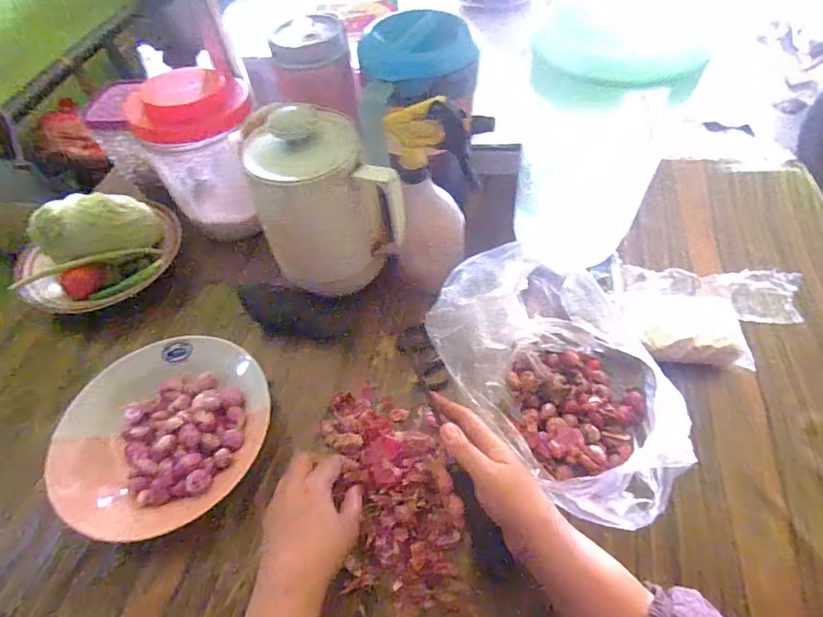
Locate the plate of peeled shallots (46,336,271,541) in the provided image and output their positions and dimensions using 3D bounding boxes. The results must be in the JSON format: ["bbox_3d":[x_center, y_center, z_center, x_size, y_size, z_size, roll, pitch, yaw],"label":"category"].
[{"bbox_3d":[-0.245,0.120,0.463,0.198,0.040,0.195,-4,52,5],"label":"plate of peeled shallots"}]

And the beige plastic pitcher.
[{"bbox_3d":[-0.088,-0.113,0.493,0.145,0.168,0.110,-13,52,-2],"label":"beige plastic pitcher"}]

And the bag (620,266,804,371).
[{"bbox_3d":[0.334,0.003,0.501,0.201,0.034,0.142,2,53,9],"label":"bag"}]

